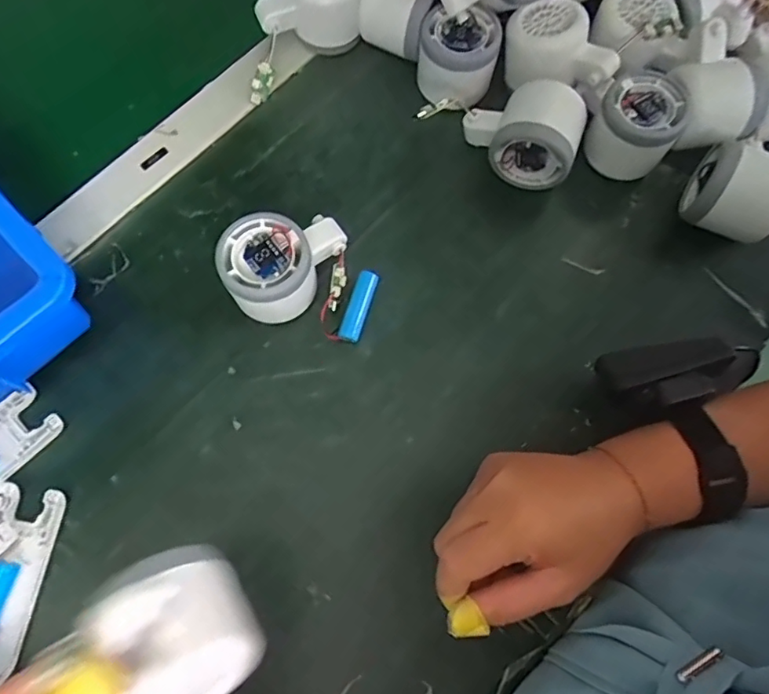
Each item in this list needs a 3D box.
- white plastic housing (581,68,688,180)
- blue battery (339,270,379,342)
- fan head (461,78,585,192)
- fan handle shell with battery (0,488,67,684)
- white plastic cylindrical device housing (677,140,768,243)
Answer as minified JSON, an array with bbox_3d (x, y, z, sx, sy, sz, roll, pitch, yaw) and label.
[{"bbox_3d":[0.183,-0.160,0.405,0.059,0.053,0.066,28,73,8],"label":"white plastic housing"},{"bbox_3d":[-0.017,-0.028,0.376,0.014,0.015,0.048,18,72,4],"label":"blue battery"},{"bbox_3d":[0.101,-0.158,0.402,0.083,0.054,0.056,16,72,4],"label":"fan head"},{"bbox_3d":[-0.223,0.137,0.324,0.040,0.016,0.102,8,72,1],"label":"fan handle shell with battery"},{"bbox_3d":[0.253,-0.110,0.396,0.062,0.054,0.057,35,74,10],"label":"white plastic cylindrical device housing"}]

